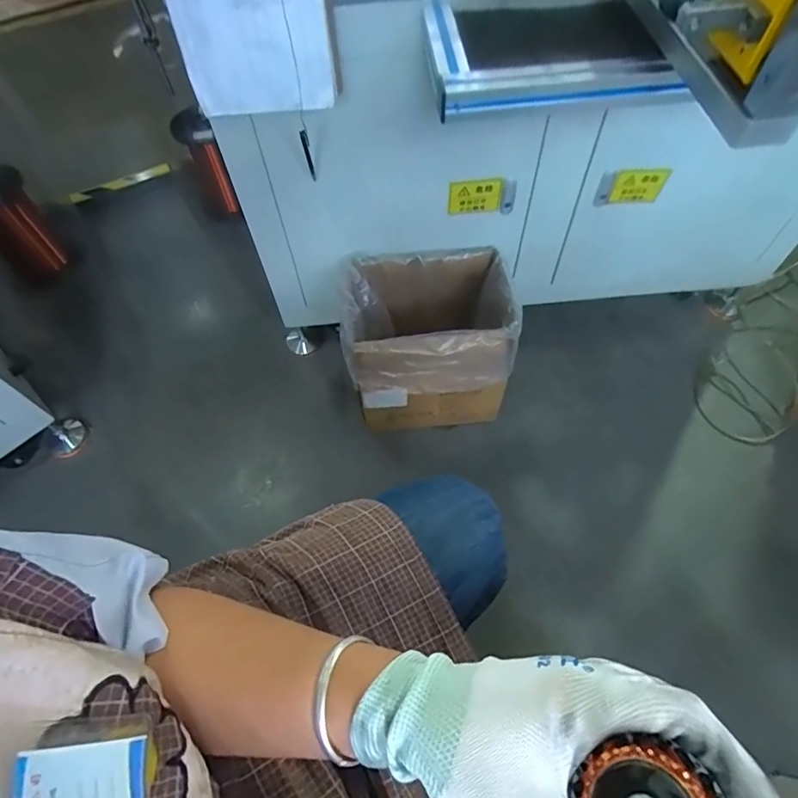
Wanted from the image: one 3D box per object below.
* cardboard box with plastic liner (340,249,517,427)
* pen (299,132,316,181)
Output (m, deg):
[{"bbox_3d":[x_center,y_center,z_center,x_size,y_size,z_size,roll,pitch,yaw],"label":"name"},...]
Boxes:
[{"bbox_3d":[0.068,-0.128,1.176,0.350,0.308,0.268,-5,60,0],"label":"cardboard box with plastic liner"},{"bbox_3d":[-0.154,-0.416,0.859,0.012,0.143,0.008,-11,86,-3],"label":"pen"}]

